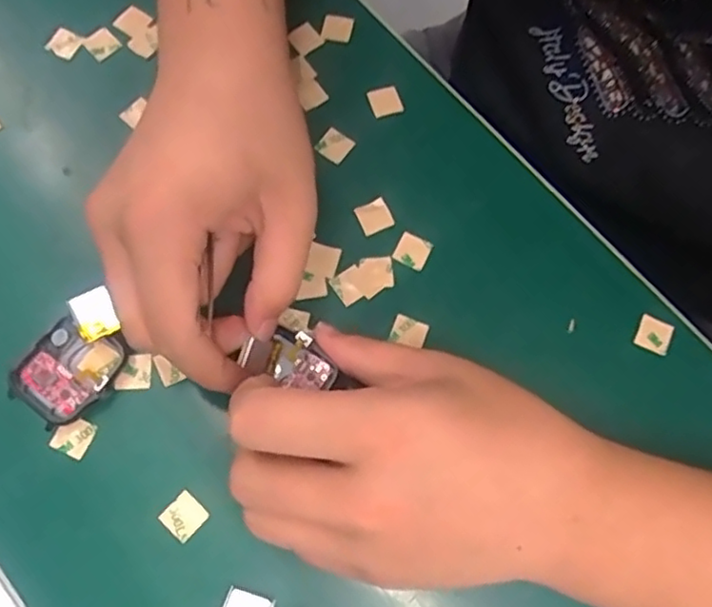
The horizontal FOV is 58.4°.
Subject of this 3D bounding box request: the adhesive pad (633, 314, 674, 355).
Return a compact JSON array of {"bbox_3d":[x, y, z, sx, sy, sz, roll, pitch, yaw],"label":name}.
[{"bbox_3d":[0.139,0.014,0.297,0.015,0.004,0.015,25,75,5],"label":"adhesive pad"}]

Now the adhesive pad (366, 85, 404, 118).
[{"bbox_3d":[0.015,-0.105,0.329,0.015,0.004,0.016,-20,81,-5],"label":"adhesive pad"}]

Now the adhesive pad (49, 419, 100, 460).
[{"bbox_3d":[-0.120,0.056,0.270,0.015,0.004,0.016,26,75,5],"label":"adhesive pad"}]

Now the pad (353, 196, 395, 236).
[{"bbox_3d":[0.009,-0.043,0.307,0.015,0.004,0.015,-24,76,-9],"label":"pad"}]

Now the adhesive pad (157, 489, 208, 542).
[{"bbox_3d":[-0.071,0.088,0.263,0.016,0.004,0.016,41,76,9],"label":"adhesive pad"}]

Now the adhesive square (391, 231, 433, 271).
[{"bbox_3d":[0.027,-0.025,0.304,0.015,0.004,0.016,25,75,5],"label":"adhesive square"}]

